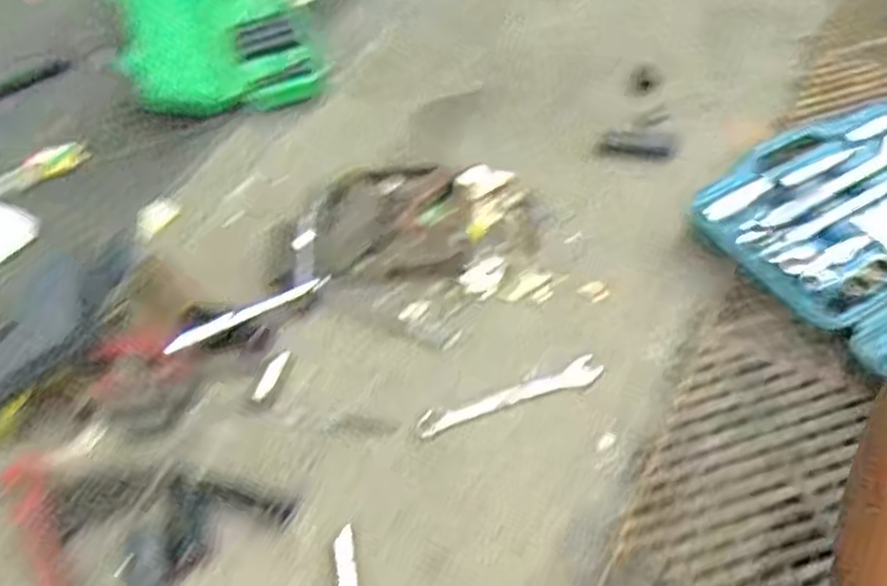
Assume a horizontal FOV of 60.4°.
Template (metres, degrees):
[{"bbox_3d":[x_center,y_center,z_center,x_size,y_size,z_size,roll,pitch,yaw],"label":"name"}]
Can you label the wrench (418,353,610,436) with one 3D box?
[{"bbox_3d":[0.053,0.083,0.615,0.155,0.011,0.026,-19,50,-7],"label":"wrench"}]

